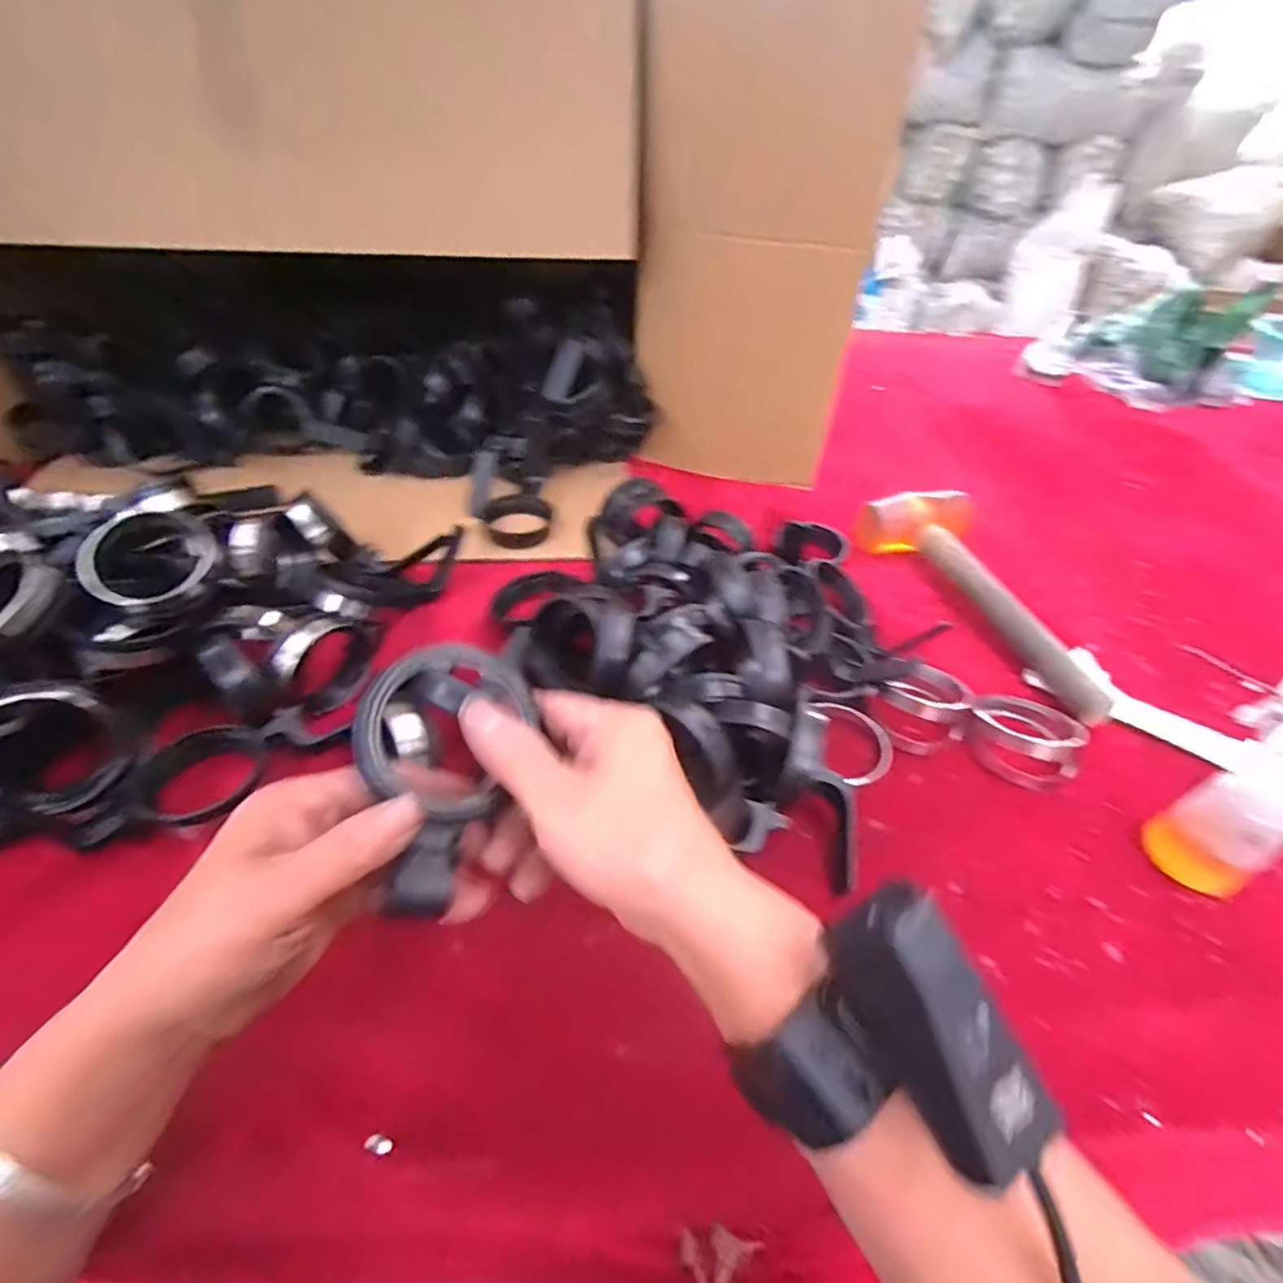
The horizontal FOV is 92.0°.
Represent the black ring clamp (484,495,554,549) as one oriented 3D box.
[{"bbox_3d":[-0.120,-0.117,0.616,0.065,0.022,0.068,-10,44,-13],"label":"black ring clamp"}]

